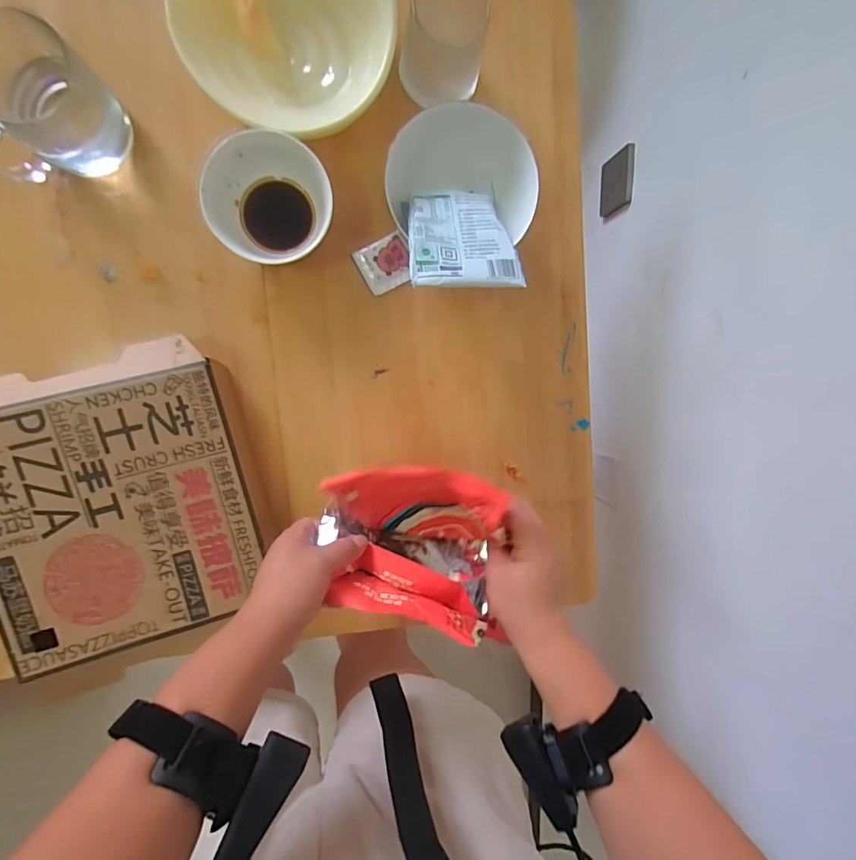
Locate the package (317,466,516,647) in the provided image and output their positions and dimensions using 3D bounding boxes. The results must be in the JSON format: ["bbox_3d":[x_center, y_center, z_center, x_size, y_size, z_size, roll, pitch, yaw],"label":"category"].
[{"bbox_3d":[-0.014,0.086,0.415,0.150,0.120,0.123,16,94,-7],"label":"package"}]

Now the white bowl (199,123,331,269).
[{"bbox_3d":[-0.146,-0.213,0.446,0.107,0.059,0.107,-1,96,-6],"label":"white bowl"}]

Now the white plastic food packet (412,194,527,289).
[{"bbox_3d":[0.029,-0.171,0.420,0.093,0.010,0.109,-3,65,-7],"label":"white plastic food packet"}]

